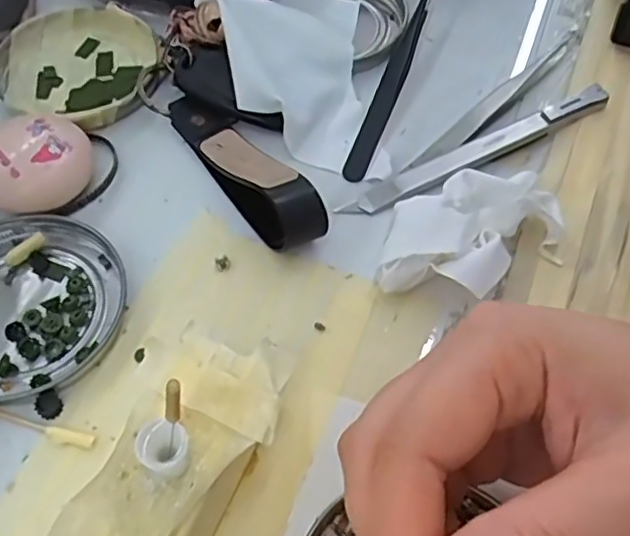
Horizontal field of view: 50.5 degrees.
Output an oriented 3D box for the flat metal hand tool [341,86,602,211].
[{"bbox_3d":[0.073,-0.053,0.297,0.131,0.013,0.013,-24,61,-15],"label":"flat metal hand tool"}]

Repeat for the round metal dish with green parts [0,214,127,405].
[{"bbox_3d":[-0.115,0.014,0.258,0.075,0.009,0.076,0,58,0],"label":"round metal dish with green parts"}]

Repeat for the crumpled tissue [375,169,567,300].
[{"bbox_3d":[0.061,-0.012,0.267,0.077,0.019,0.048,-25,62,-15],"label":"crumpled tissue"}]

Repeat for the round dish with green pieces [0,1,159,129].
[{"bbox_3d":[-0.116,-0.102,0.330,0.080,0.014,0.072,16,59,9],"label":"round dish with green pieces"}]

